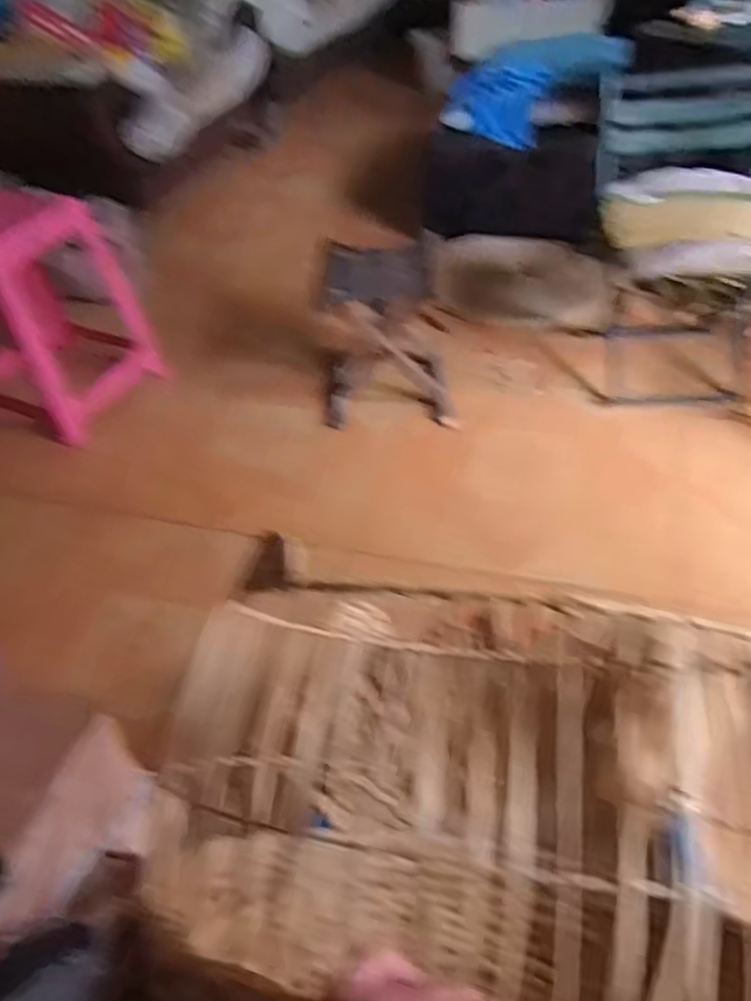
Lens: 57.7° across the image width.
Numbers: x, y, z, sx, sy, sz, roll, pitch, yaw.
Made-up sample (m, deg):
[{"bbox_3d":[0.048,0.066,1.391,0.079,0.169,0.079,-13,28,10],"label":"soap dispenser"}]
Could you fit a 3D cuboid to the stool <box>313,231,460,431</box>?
[{"bbox_3d":[0.014,-0.358,1.493,0.272,0.323,0.239,-7,45,0],"label":"stool"}]

